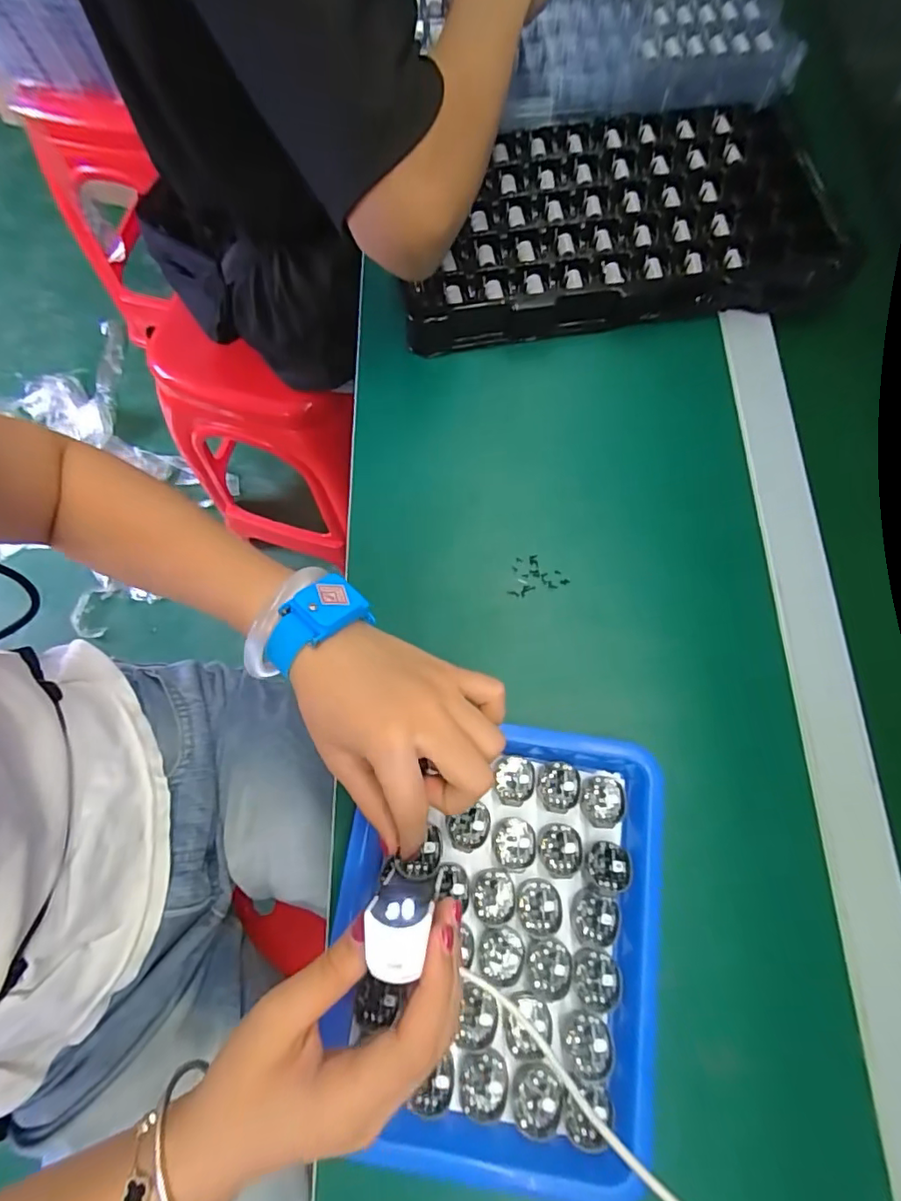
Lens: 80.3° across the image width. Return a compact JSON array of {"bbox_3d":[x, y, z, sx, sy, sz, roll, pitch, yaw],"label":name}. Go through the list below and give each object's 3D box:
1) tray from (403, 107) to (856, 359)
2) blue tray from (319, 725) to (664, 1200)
[{"bbox_3d":[0.133,-0.322,0.459,0.341,0.057,0.206,-5,67,-3],"label":"tray"},{"bbox_3d":[0.030,0.180,0.290,0.179,0.043,0.214,6,67,1],"label":"blue tray"}]

